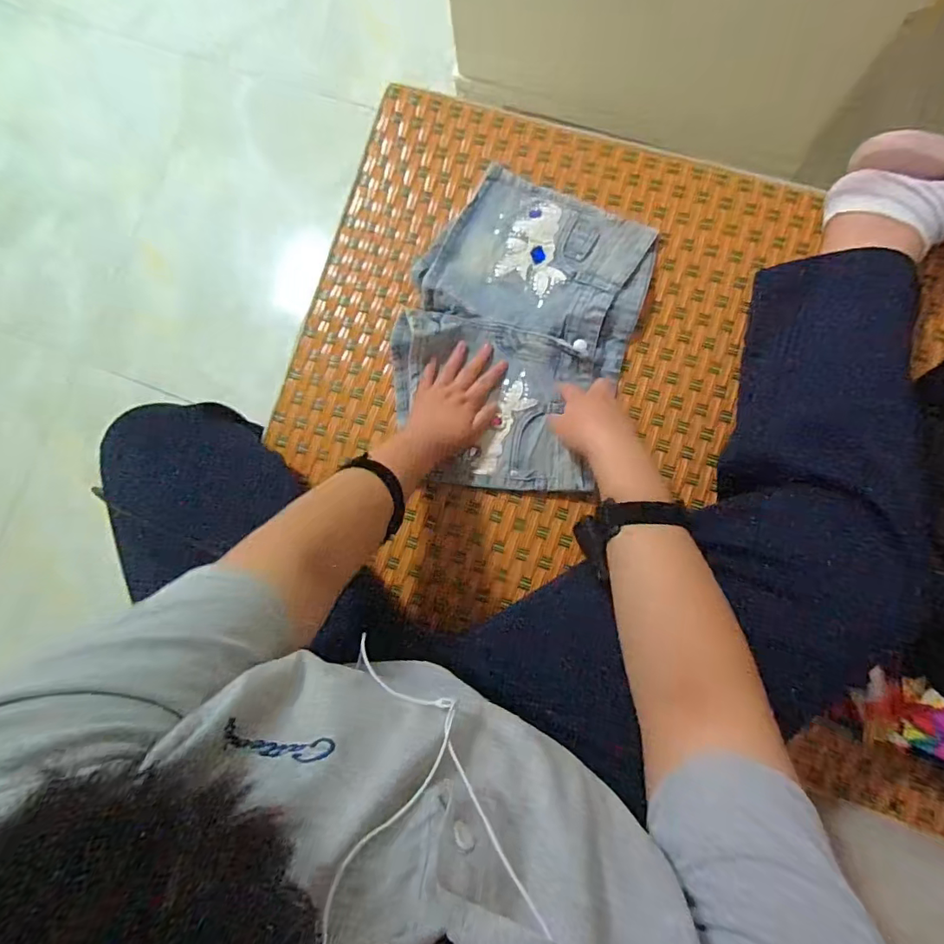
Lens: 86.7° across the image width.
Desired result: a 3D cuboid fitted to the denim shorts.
[{"bbox_3d":[0.053,-0.176,0.631,0.277,0.036,0.390,16,86,4],"label":"denim shorts"}]

